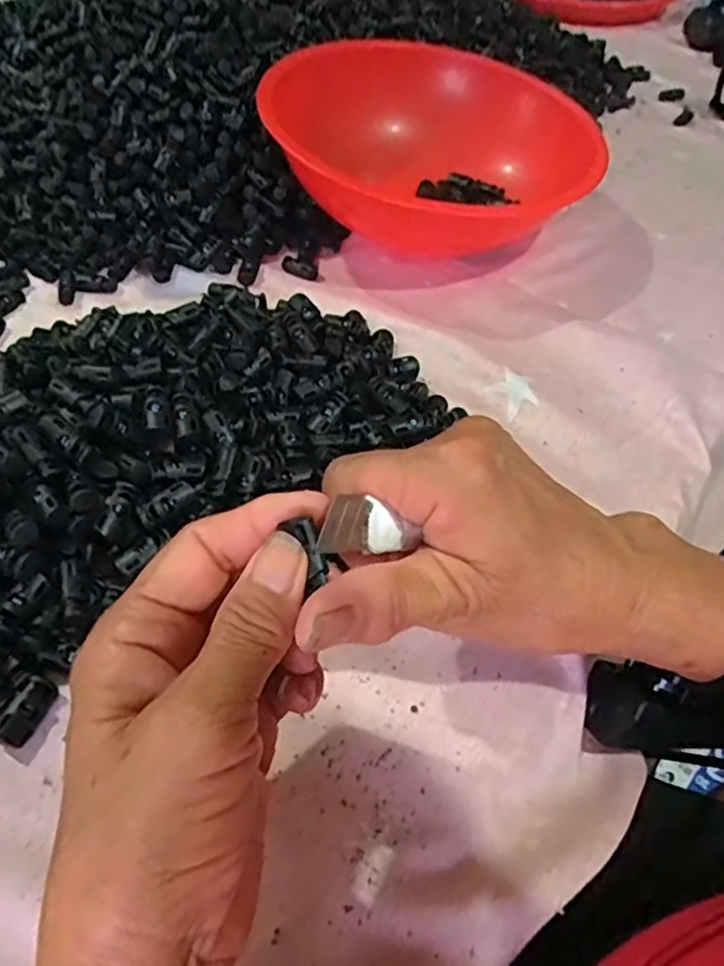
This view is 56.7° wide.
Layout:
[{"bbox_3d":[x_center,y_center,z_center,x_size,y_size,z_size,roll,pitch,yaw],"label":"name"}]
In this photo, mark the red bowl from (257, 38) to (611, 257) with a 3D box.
[{"bbox_3d":[0.057,-0.246,0.507,0.203,0.102,0.236,34,56,23],"label":"red bowl"}]

